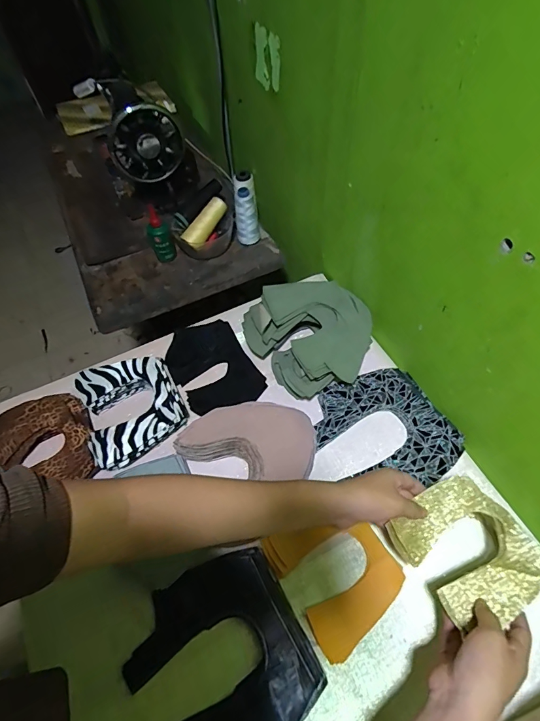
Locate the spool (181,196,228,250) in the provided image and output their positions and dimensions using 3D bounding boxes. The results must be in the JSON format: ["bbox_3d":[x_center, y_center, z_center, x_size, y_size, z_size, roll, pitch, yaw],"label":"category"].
[{"bbox_3d":[-0.127,-0.271,0.773,0.035,0.039,0.120,30,79,21],"label":"spool"}]

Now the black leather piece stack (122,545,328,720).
[{"bbox_3d":[-0.055,0.330,0.429,0.185,0.018,0.187,-27,60,-13],"label":"black leather piece stack"}]

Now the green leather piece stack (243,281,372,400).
[{"bbox_3d":[0.072,-0.044,0.631,0.183,0.078,0.186,-34,62,-18],"label":"green leather piece stack"}]

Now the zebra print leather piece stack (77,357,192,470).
[{"bbox_3d":[-0.204,0.070,0.583,0.136,0.034,0.161,-21,59,-10],"label":"zebra print leather piece stack"}]

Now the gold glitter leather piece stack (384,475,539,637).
[{"bbox_3d":[0.209,0.197,0.408,0.120,0.018,0.126,-32,61,-16],"label":"gold glitter leather piece stack"}]

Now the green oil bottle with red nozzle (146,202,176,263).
[{"bbox_3d":[-0.223,-0.256,0.771,0.046,0.111,0.055,-20,58,-9],"label":"green oil bottle with red nozzle"}]

